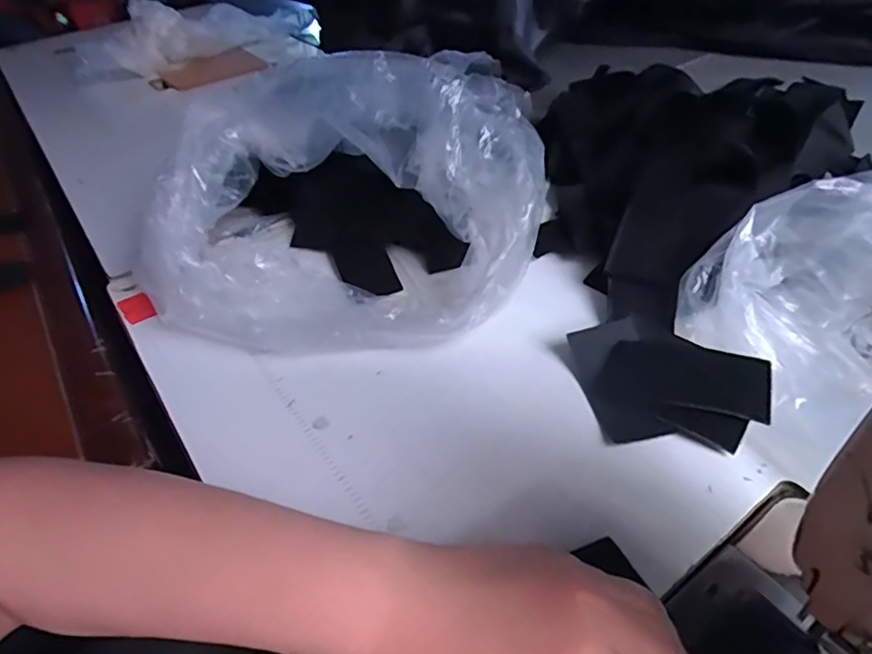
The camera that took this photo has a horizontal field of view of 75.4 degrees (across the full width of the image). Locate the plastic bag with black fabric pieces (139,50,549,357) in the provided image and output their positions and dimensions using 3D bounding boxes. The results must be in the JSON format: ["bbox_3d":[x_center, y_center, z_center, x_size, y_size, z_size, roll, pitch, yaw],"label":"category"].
[{"bbox_3d":[-0.083,-0.114,0.477,0.334,0.173,0.227,4,43,10],"label":"plastic bag with black fabric pieces"}]

